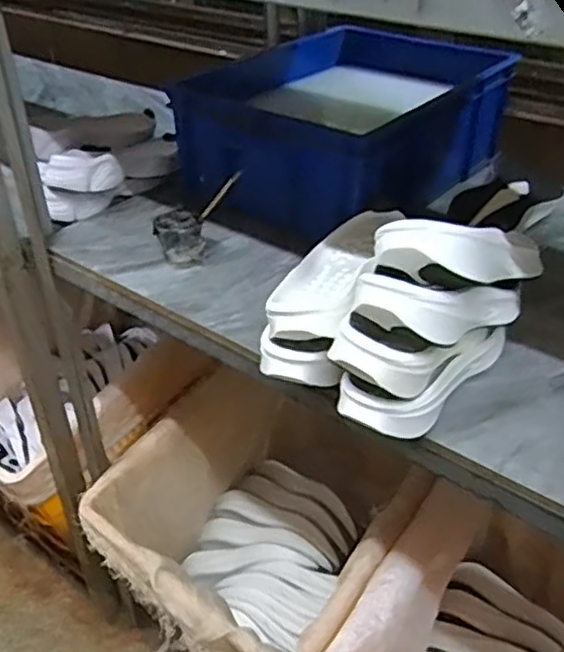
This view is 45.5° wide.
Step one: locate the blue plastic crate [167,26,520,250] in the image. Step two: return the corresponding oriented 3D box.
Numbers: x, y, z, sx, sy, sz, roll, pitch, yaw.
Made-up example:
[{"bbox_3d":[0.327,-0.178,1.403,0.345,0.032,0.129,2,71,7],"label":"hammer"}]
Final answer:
[{"bbox_3d":[0.122,-0.331,1.085,0.358,0.175,0.561,24,43,30],"label":"blue plastic crate"}]

